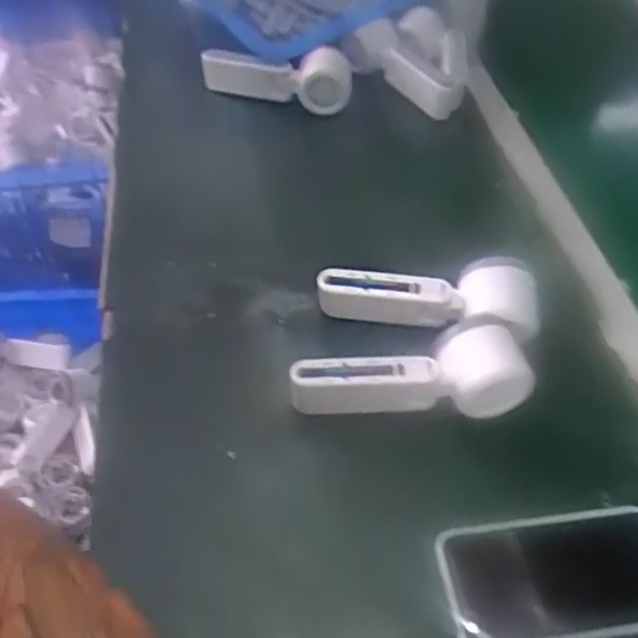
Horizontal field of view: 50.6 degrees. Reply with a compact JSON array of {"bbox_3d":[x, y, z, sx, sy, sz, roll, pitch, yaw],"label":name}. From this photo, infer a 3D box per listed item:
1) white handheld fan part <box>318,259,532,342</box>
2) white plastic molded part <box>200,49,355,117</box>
[{"bbox_3d":[0.083,-0.014,0.518,0.165,0.059,0.042,5,48,0],"label":"white handheld fan part"},{"bbox_3d":[-0.040,-0.250,0.698,0.157,0.088,0.039,-7,73,-10],"label":"white plastic molded part"}]

